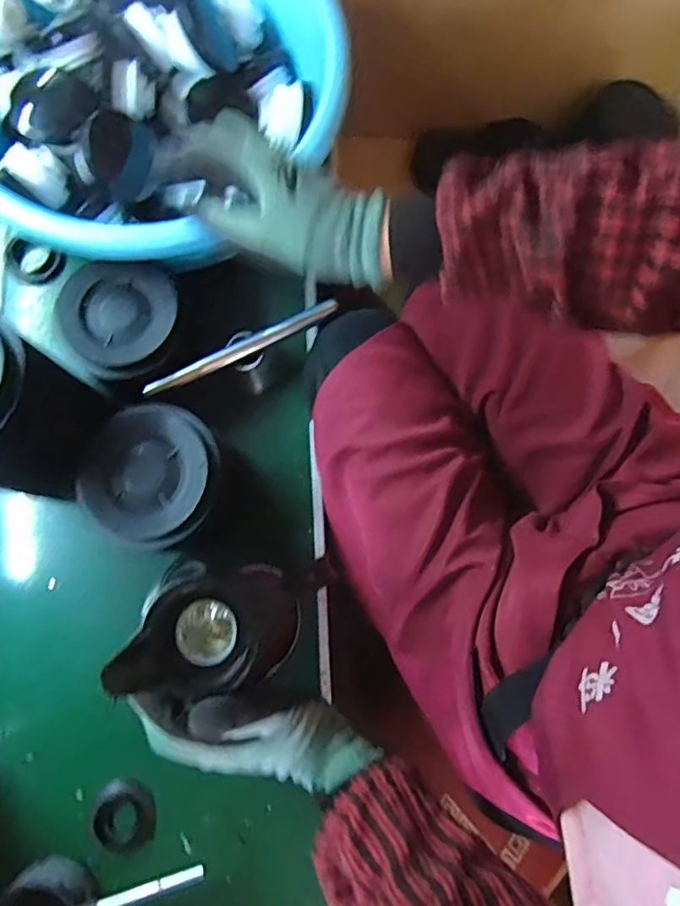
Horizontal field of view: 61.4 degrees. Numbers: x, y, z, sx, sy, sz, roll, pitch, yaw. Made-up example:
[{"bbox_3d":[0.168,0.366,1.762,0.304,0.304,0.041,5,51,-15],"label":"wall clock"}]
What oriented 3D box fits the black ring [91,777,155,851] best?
[{"bbox_3d":[-0.191,0.324,0.513,0.051,0.014,0.054,0,79,-1],"label":"black ring"}]

